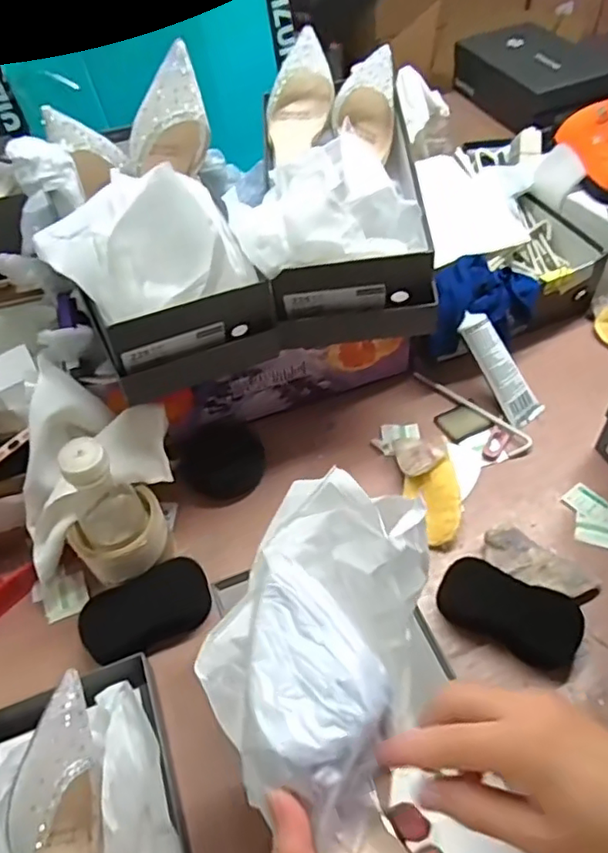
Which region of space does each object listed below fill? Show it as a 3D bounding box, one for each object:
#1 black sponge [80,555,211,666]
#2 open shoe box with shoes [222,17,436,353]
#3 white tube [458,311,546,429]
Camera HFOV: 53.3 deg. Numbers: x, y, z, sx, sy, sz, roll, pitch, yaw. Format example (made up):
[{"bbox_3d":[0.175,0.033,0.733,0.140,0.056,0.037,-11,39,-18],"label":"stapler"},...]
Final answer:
[{"bbox_3d":[-0.153,0.183,0.597,0.126,0.028,0.070,-24,53,-14],"label":"black sponge"},{"bbox_3d":[0.020,-0.275,0.631,0.186,0.141,0.327,-6,64,1],"label":"open shoe box with shoes"},{"bbox_3d":[0.233,-0.067,0.721,0.046,0.021,0.146,-35,98,-22],"label":"white tube"}]

